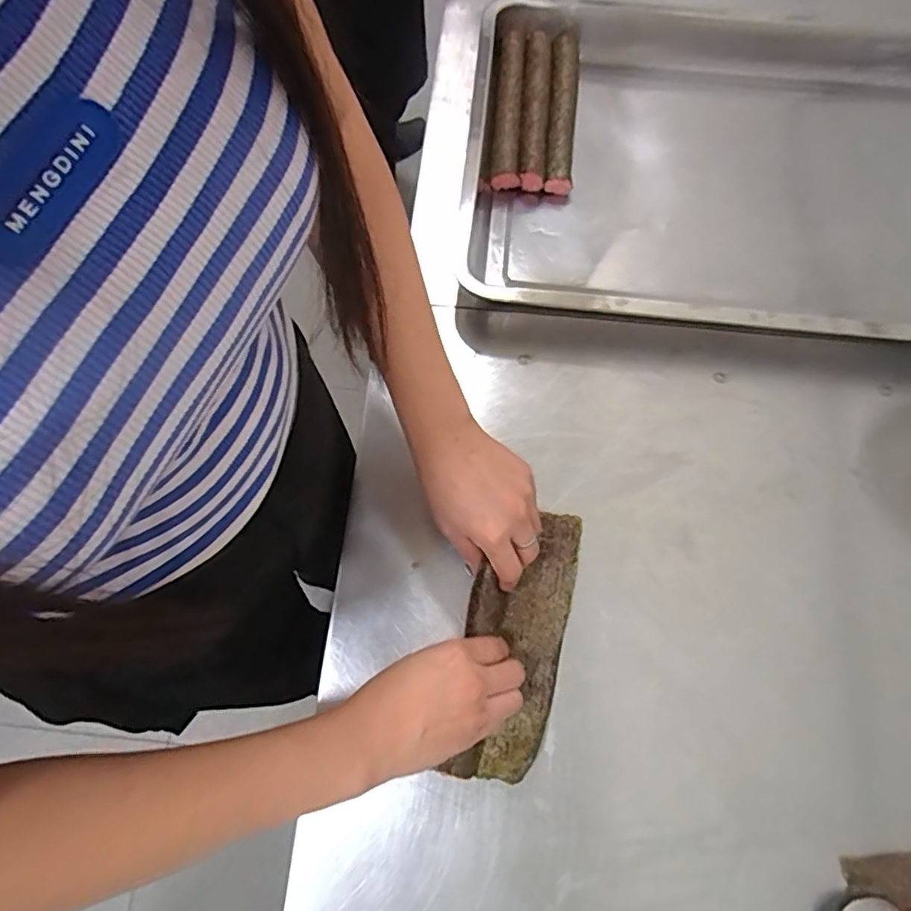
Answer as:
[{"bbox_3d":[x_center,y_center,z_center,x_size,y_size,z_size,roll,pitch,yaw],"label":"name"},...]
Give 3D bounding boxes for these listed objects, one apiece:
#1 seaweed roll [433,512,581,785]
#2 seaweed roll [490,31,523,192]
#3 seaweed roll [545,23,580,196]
[{"bbox_3d":[0.045,0.136,0.448,0.075,0.033,0.200,15,70,6],"label":"seaweed roll"},{"bbox_3d":[0.055,-0.364,0.629,0.028,0.033,0.191,2,70,2],"label":"seaweed roll"},{"bbox_3d":[0.117,-0.372,0.634,0.030,0.030,0.218,5,70,3],"label":"seaweed roll"}]

